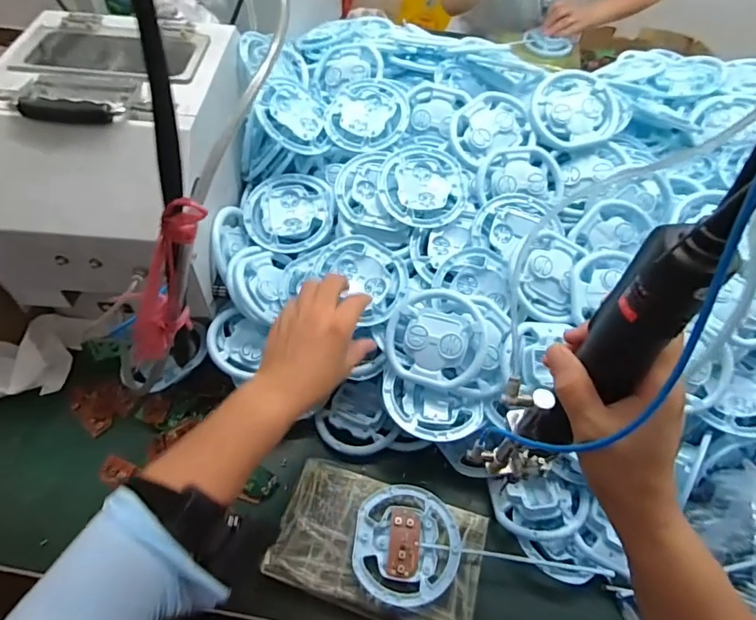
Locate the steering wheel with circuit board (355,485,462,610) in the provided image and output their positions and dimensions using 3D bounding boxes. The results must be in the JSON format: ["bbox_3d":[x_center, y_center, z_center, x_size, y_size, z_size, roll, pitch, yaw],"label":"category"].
[{"bbox_3d":[0.028,0.227,0.488,0.099,0.014,0.106,2,55,-2],"label":"steering wheel with circuit board"}]

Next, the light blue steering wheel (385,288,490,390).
[{"bbox_3d":[0.061,0.028,0.517,0.102,0.021,0.100,-4,77,16],"label":"light blue steering wheel"}]

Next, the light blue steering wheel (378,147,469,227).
[{"bbox_3d":[0.054,-0.146,0.586,0.100,0.009,0.101,2,73,-5],"label":"light blue steering wheel"}]

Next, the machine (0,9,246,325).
[{"bbox_3d":[-0.279,-0.154,0.575,0.225,0.248,0.270,6,55,1],"label":"machine"}]

